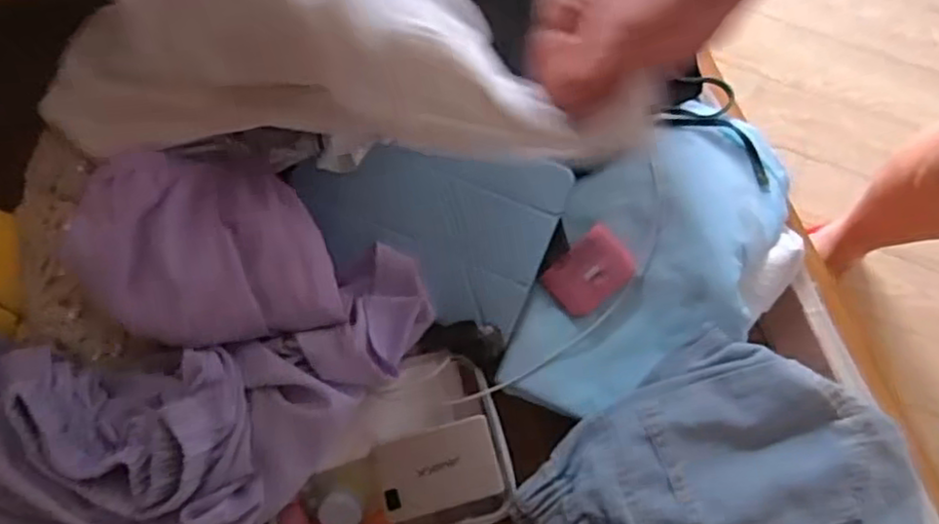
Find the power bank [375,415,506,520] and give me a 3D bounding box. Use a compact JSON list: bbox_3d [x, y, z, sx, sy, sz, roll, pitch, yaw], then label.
[{"bbox_3d":[-0.027,0.176,0.583,0.100,0.023,0.065,-15,79,-1],"label":"power bank"}]

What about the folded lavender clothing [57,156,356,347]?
[{"bbox_3d":[-0.224,-0.014,0.584,0.205,0.077,0.160,0,79,2],"label":"folded lavender clothing"}]

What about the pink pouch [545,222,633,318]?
[{"bbox_3d":[0.109,0.008,0.614,0.077,0.017,0.056,-42,81,-6],"label":"pink pouch"}]

